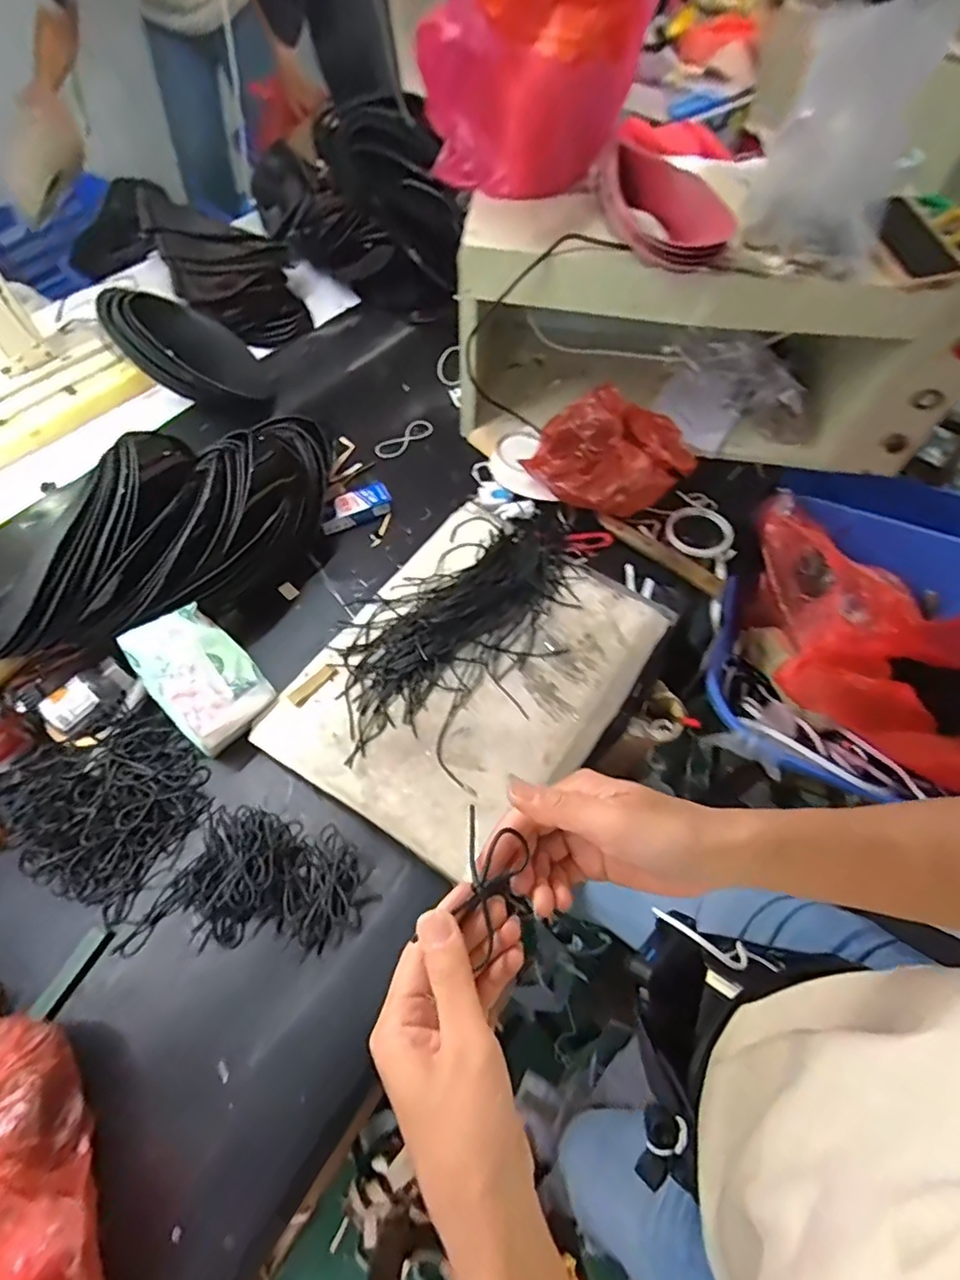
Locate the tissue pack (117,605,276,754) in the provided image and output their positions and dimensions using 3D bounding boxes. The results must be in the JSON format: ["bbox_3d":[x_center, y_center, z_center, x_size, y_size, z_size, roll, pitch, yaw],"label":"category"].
[{"bbox_3d":[-0.301,0.034,0.623,0.146,0.070,0.097,39,65,19],"label":"tissue pack"}]

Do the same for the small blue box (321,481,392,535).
[{"bbox_3d":[-0.177,-0.183,0.818,0.103,0.028,0.047,-31,65,-19],"label":"small blue box"}]

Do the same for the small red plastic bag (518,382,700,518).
[{"bbox_3d":[0.172,-0.259,0.820,0.219,0.092,0.189,35,64,18],"label":"small red plastic bag"}]

